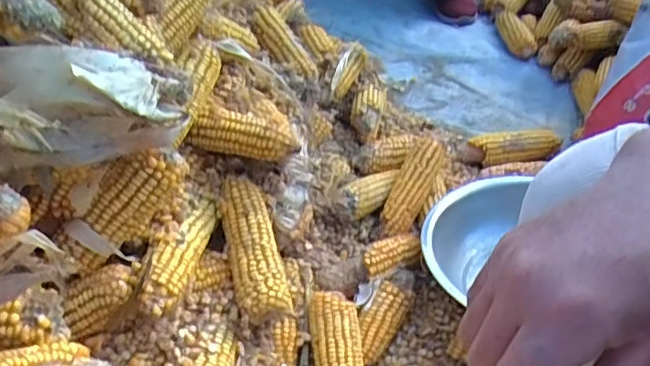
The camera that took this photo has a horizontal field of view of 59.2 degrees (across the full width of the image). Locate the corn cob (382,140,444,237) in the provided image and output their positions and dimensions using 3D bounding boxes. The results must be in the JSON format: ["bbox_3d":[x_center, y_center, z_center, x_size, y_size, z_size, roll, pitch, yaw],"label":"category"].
[{"bbox_3d":[0.118,0.005,0.791,0.050,0.038,0.151,21,67,18],"label":"corn cob"}]

